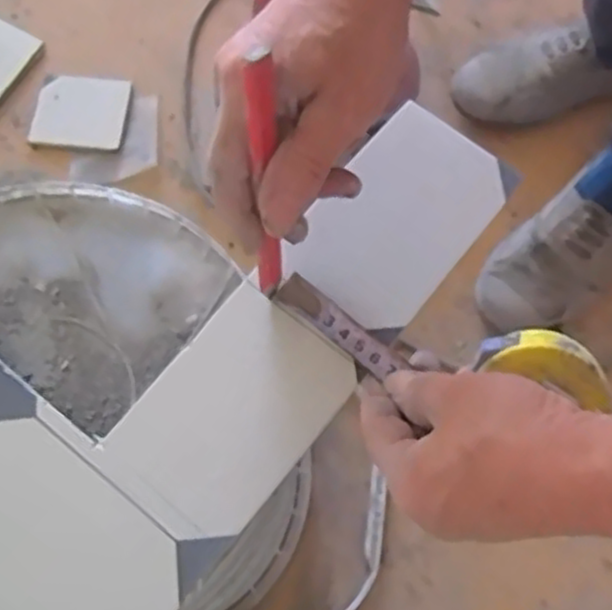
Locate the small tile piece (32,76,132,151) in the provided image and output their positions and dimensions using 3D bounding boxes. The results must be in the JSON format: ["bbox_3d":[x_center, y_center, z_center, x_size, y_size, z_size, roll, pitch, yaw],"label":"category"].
[{"bbox_3d":[-0.245,-0.211,0.837,0.096,0.004,0.083,6,72,2],"label":"small tile piece"}]

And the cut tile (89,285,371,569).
[{"bbox_3d":[-0.038,0.055,0.382,0.078,0.007,0.120,38,75,11],"label":"cut tile"}]

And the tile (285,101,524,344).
[{"bbox_3d":[0.051,-0.047,0.407,0.075,0.007,0.127,43,70,-8],"label":"tile"}]

